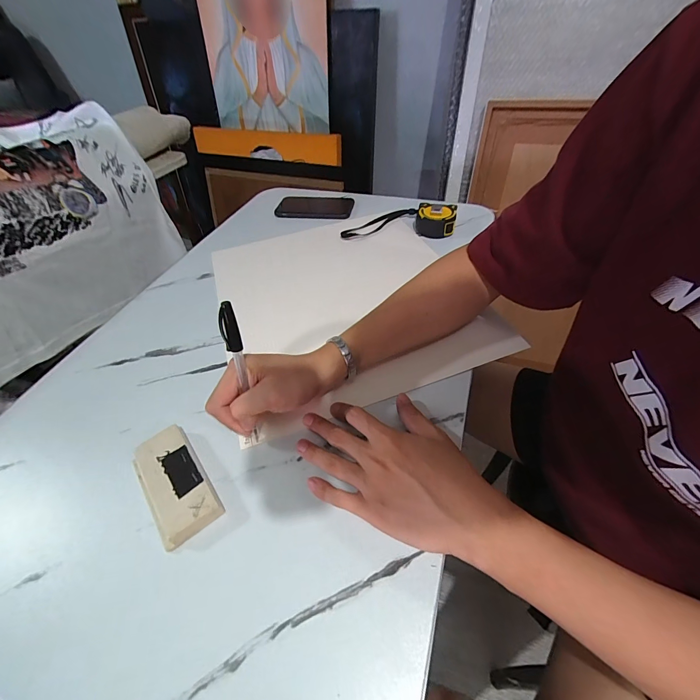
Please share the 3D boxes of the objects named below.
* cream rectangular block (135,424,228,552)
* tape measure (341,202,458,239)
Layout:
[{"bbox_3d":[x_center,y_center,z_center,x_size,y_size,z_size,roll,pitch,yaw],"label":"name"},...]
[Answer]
[{"bbox_3d":[-0.161,0.121,0.309,0.052,0.022,0.103,-32,53,-22],"label":"cream rectangular block"},{"bbox_3d":[0.091,-0.234,0.596,0.188,0.037,0.081,2,50,7],"label":"tape measure"}]

